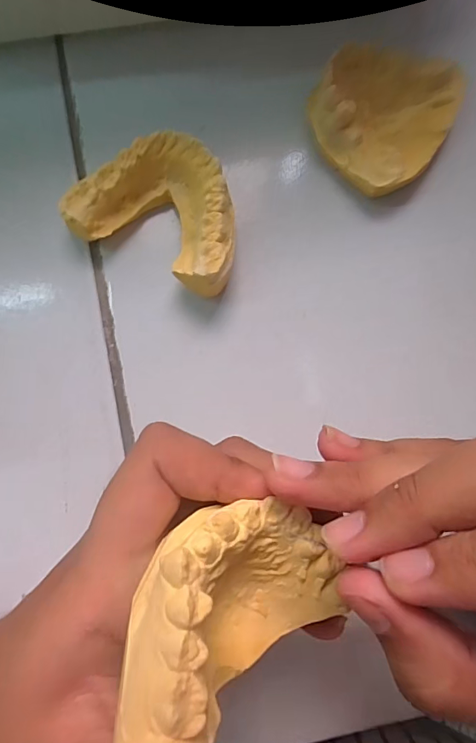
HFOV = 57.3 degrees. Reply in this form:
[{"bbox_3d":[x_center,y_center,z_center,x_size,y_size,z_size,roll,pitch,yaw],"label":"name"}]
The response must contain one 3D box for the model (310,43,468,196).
[{"bbox_3d":[0.064,-0.113,0.191,0.056,0.027,0.062,44,85,2],"label":"model"}]

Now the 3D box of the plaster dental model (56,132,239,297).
[{"bbox_3d":[-0.030,-0.066,0.182,0.069,0.026,0.051,27,85,0],"label":"plaster dental model"}]

